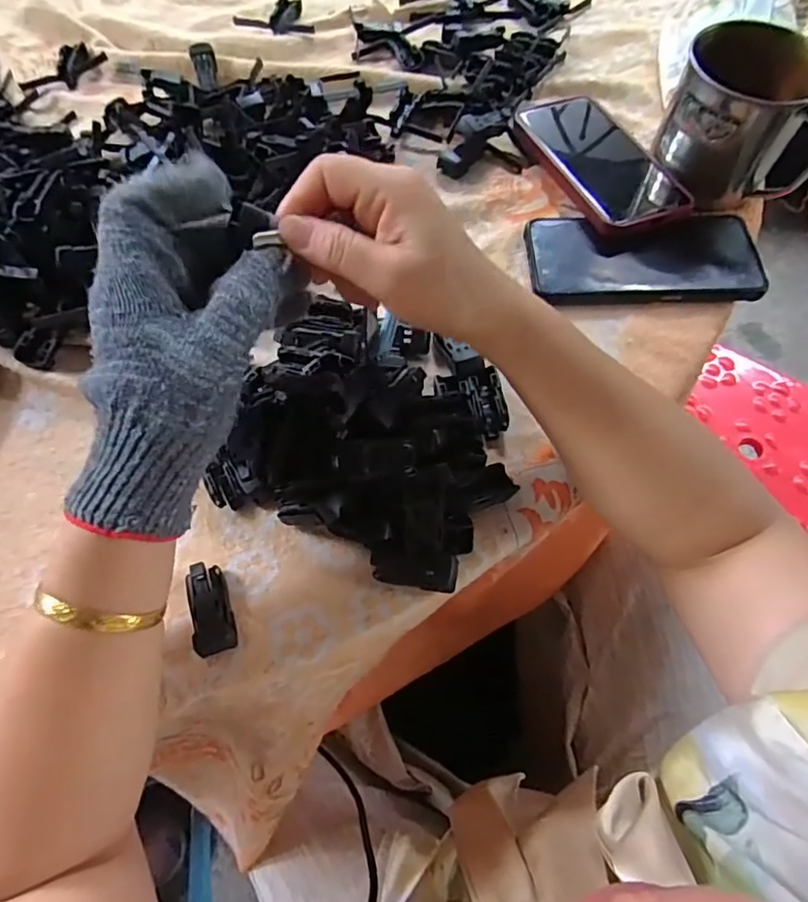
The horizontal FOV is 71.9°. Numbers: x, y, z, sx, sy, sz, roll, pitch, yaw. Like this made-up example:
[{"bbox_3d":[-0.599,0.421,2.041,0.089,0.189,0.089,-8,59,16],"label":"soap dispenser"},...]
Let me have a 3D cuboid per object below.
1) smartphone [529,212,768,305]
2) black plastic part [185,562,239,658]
[{"bbox_3d":[0.174,-0.142,0.401,0.164,0.013,0.080,-2,66,1],"label":"smartphone"},{"bbox_3d":[-0.106,0.086,0.303,0.020,0.012,0.047,-17,67,-6],"label":"black plastic part"}]

